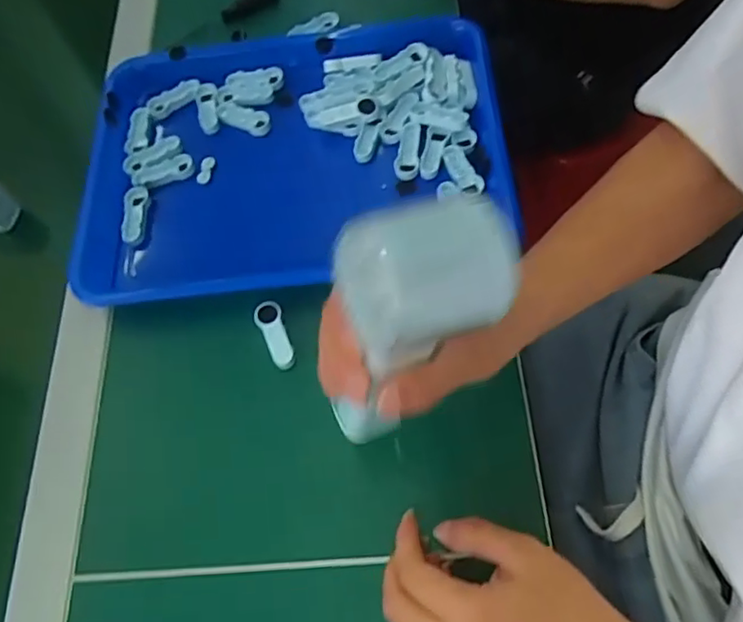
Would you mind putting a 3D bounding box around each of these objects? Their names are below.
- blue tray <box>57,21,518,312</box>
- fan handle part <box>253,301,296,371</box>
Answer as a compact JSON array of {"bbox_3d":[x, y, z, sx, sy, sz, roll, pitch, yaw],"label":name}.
[{"bbox_3d":[-0.061,-0.123,0.478,0.332,0.045,0.241,-6,64,1],"label":"blue tray"},{"bbox_3d":[-0.068,0.017,0.424,0.019,0.012,0.049,-24,65,-8],"label":"fan handle part"}]

